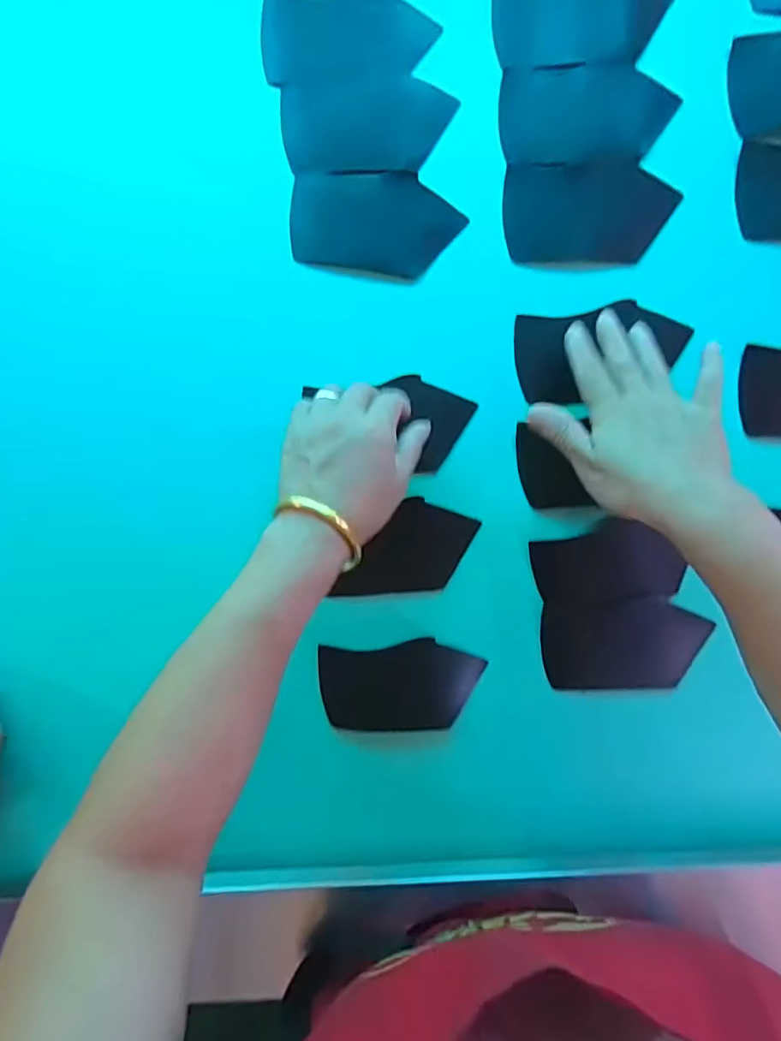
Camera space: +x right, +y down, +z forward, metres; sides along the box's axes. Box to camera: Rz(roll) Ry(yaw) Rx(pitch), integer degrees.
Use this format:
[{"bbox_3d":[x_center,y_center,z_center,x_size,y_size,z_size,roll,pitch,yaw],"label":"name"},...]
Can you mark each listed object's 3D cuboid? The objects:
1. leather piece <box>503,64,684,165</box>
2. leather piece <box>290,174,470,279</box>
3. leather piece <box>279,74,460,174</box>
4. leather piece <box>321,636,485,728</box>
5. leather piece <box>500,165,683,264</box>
[{"bbox_3d":[0.151,-0.315,0.423,0.129,0.006,0.072,-1,92,3],"label":"leather piece"},{"bbox_3d":[-0.013,-0.235,0.432,0.131,0.004,0.071,8,98,1],"label":"leather piece"},{"bbox_3d":[-0.018,-0.309,0.426,0.131,0.004,0.072,-3,92,3],"label":"leather piece"},{"bbox_3d":[0.009,0.135,0.445,0.128,0.005,0.074,-4,97,1],"label":"leather piece"},{"bbox_3d":[0.153,-0.239,0.426,0.126,0.009,0.072,1,97,5],"label":"leather piece"}]

